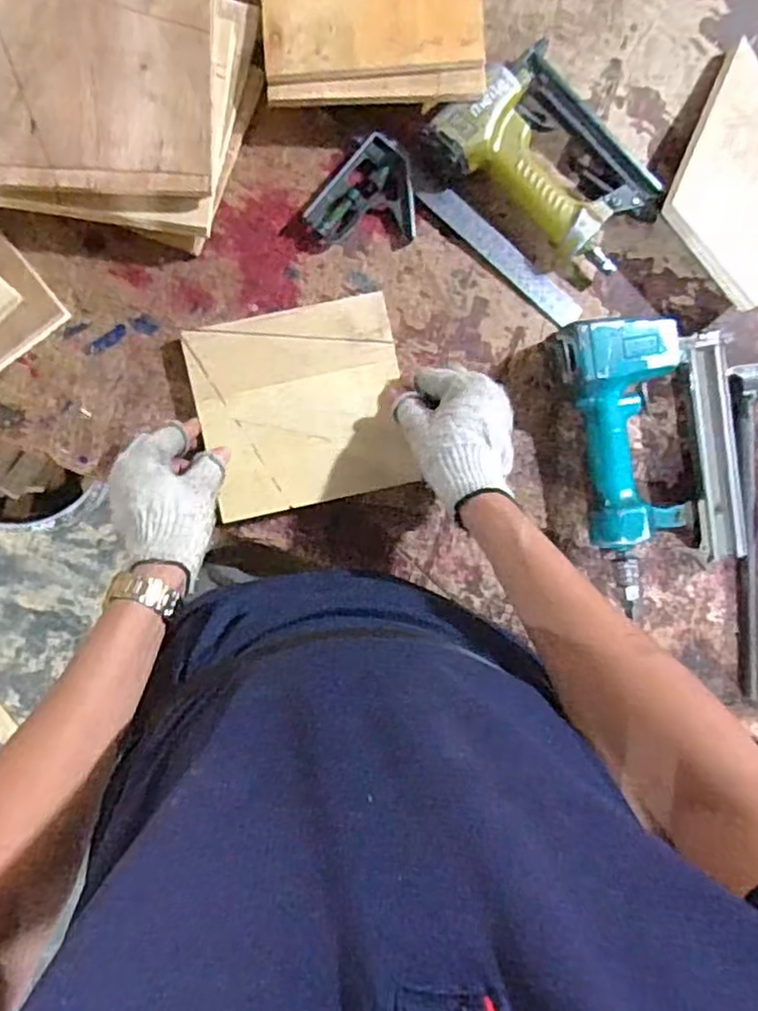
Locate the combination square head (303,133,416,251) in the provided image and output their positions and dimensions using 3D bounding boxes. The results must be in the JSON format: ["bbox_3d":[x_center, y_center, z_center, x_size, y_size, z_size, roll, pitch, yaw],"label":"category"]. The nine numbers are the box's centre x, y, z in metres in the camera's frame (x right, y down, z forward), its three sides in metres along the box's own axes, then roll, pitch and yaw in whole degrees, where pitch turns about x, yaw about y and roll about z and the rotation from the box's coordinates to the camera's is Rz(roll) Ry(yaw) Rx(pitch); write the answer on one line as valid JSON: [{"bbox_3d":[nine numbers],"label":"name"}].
[{"bbox_3d":[-0.005,-0.257,0.586,0.079,0.018,0.095,41,89,-5],"label":"combination square head"}]

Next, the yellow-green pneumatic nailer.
[{"bbox_3d":[0.152,-0.295,0.578,0.190,0.041,0.130,38,89,-5],"label":"yellow-green pneumatic nailer"}]

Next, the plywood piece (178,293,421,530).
[{"bbox_3d":[-0.064,-0.083,0.575,0.169,0.010,0.161,-12,95,-7],"label":"plywood piece"}]

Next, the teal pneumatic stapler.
[{"bbox_3d":[0.247,-0.045,0.590,0.150,0.056,0.235,-13,94,-4],"label":"teal pneumatic stapler"}]

